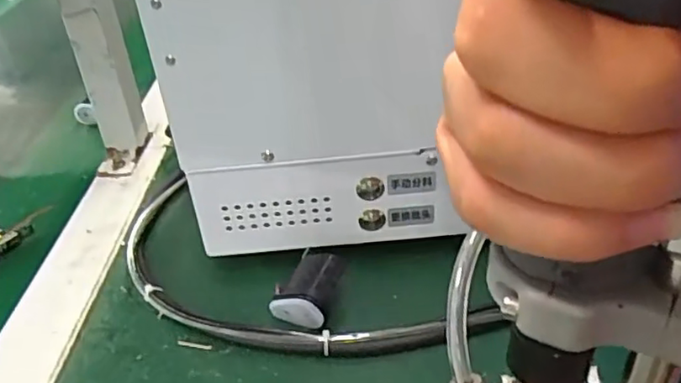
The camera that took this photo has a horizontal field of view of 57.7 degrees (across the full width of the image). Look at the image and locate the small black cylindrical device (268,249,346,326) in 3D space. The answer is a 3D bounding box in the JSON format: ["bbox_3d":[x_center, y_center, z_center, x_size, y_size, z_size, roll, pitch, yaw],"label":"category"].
[{"bbox_3d":[-0.017,0.057,0.382,0.037,0.026,0.048,13,38,25],"label":"small black cylindrical device"}]

